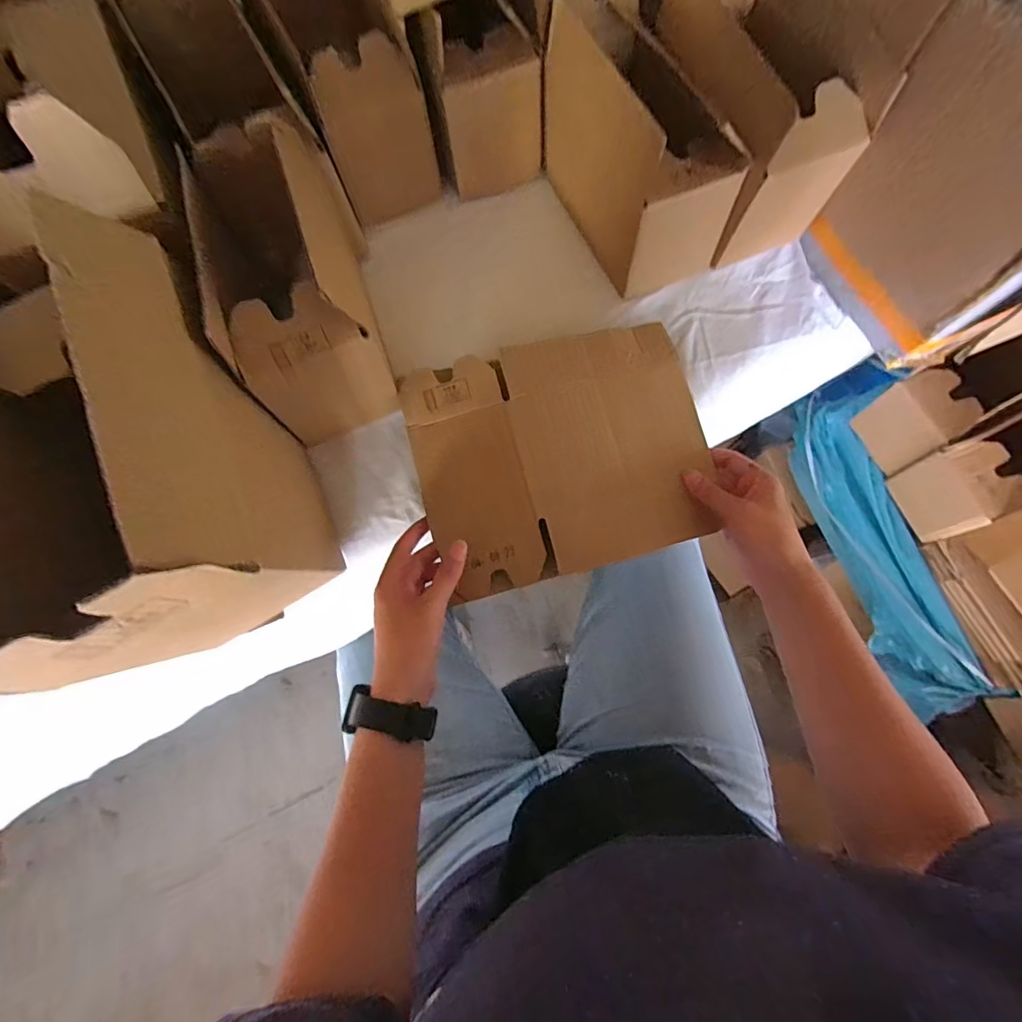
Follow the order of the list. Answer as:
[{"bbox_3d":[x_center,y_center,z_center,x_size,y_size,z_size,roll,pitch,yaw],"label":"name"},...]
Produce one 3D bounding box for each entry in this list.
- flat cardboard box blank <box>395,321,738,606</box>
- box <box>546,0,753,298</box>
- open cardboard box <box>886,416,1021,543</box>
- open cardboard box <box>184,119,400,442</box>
[{"bbox_3d":[0.048,-0.052,0.433,0.253,0.012,0.204,-14,82,-7],"label":"flat cardboard box blank"},{"bbox_3d":[0.112,-0.318,0.423,0.101,0.135,0.191,-27,81,-8],"label":"box"},{"bbox_3d":[0.598,-0.051,0.602,0.162,0.150,0.099,-24,77,-6],"label":"open cardboard box"},{"bbox_3d":[-0.173,-0.176,0.405,0.105,0.122,0.195,-16,79,-6],"label":"open cardboard box"}]

